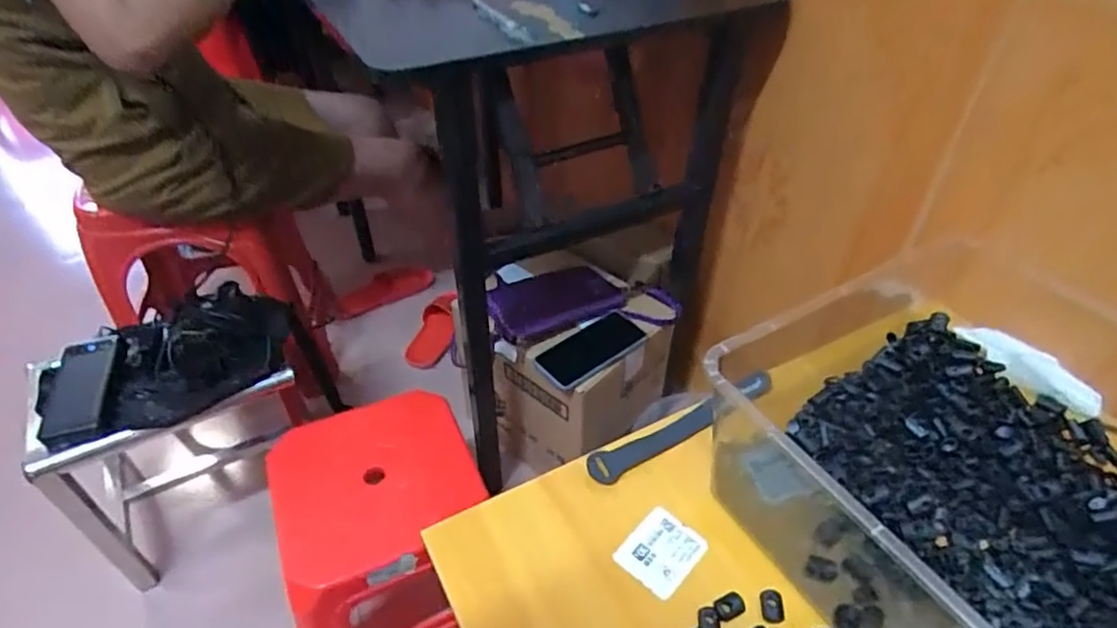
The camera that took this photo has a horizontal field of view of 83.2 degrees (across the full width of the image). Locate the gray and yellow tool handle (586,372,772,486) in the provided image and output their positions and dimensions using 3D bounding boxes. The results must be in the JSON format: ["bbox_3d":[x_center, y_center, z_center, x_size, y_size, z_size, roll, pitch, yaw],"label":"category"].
[{"bbox_3d":[0.112,0.095,0.554,0.199,0.017,0.021,-24,47,-22],"label":"gray and yellow tool handle"}]

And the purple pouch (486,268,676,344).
[{"bbox_3d":[0.036,-0.023,0.994,0.290,0.038,0.143,-10,43,-11],"label":"purple pouch"}]

